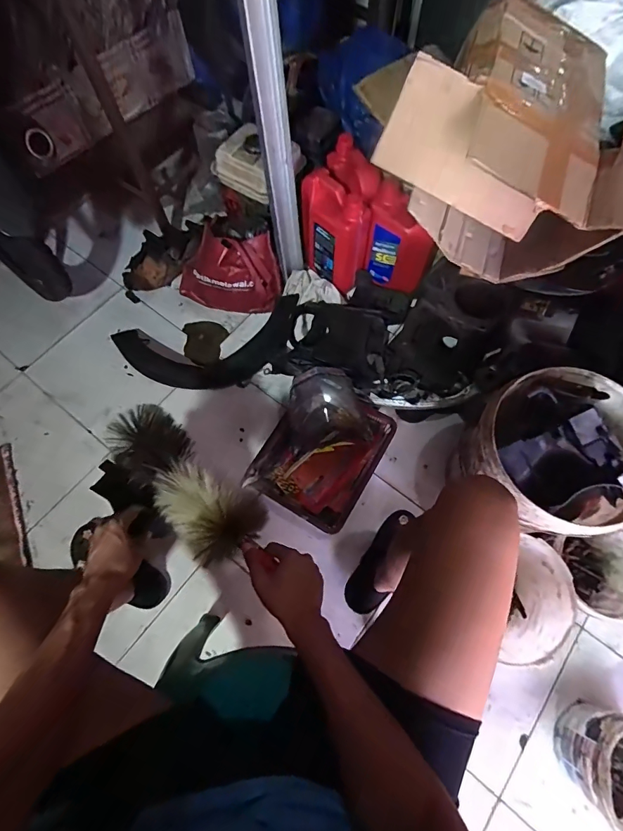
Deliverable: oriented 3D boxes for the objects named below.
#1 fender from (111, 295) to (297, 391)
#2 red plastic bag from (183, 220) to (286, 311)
[{"bbox_3d":[-0.296,-0.207,1.193,0.556,0.069,0.268,-15,69,-6],"label":"fender"},{"bbox_3d":[-0.251,-0.427,1.199,0.308,0.221,0.132,2,68,1],"label":"red plastic bag"}]

